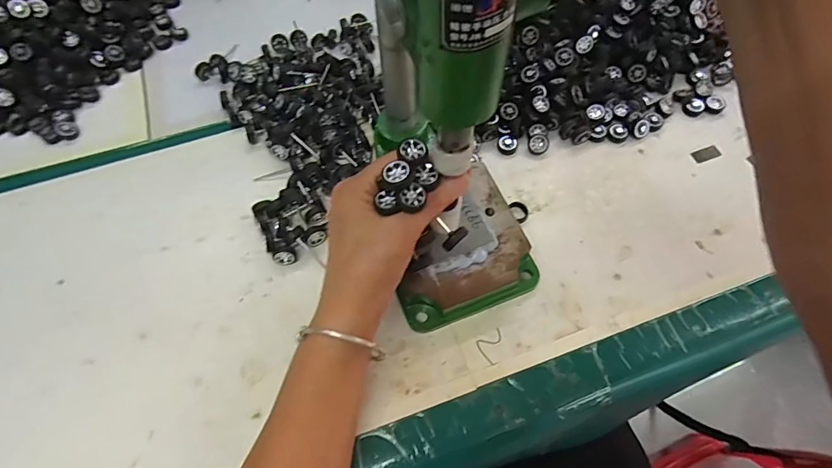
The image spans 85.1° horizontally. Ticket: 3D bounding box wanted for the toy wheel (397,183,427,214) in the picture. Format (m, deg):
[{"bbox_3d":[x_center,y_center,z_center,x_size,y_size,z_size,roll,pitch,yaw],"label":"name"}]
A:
[{"bbox_3d":[-0.002,-0.024,0.281,0.017,0.006,0.017,3,63,1],"label":"toy wheel"}]

